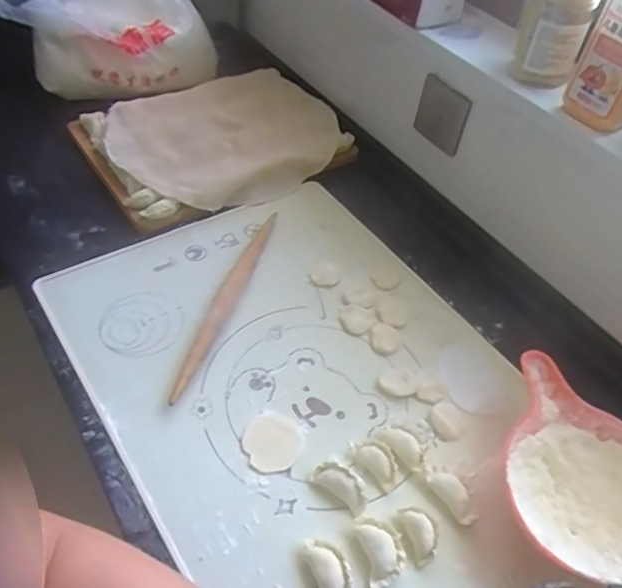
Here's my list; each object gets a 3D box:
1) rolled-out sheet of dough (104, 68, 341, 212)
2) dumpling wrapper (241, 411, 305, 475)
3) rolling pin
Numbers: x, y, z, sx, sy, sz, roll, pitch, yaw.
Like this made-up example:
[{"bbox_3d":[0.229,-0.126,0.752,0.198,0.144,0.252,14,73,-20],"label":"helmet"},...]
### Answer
[{"bbox_3d":[-0.126,-0.255,0.945,0.369,0.028,0.240,-26,68,-27],"label":"rolled-out sheet of dough"},{"bbox_3d":[-0.040,0.157,0.617,0.064,0.004,0.068,3,43,-3],"label":"dumpling wrapper"},{"bbox_3d":[-0.101,-0.007,0.738,0.025,0.027,0.342,15,48,8],"label":"rolling pin"}]

